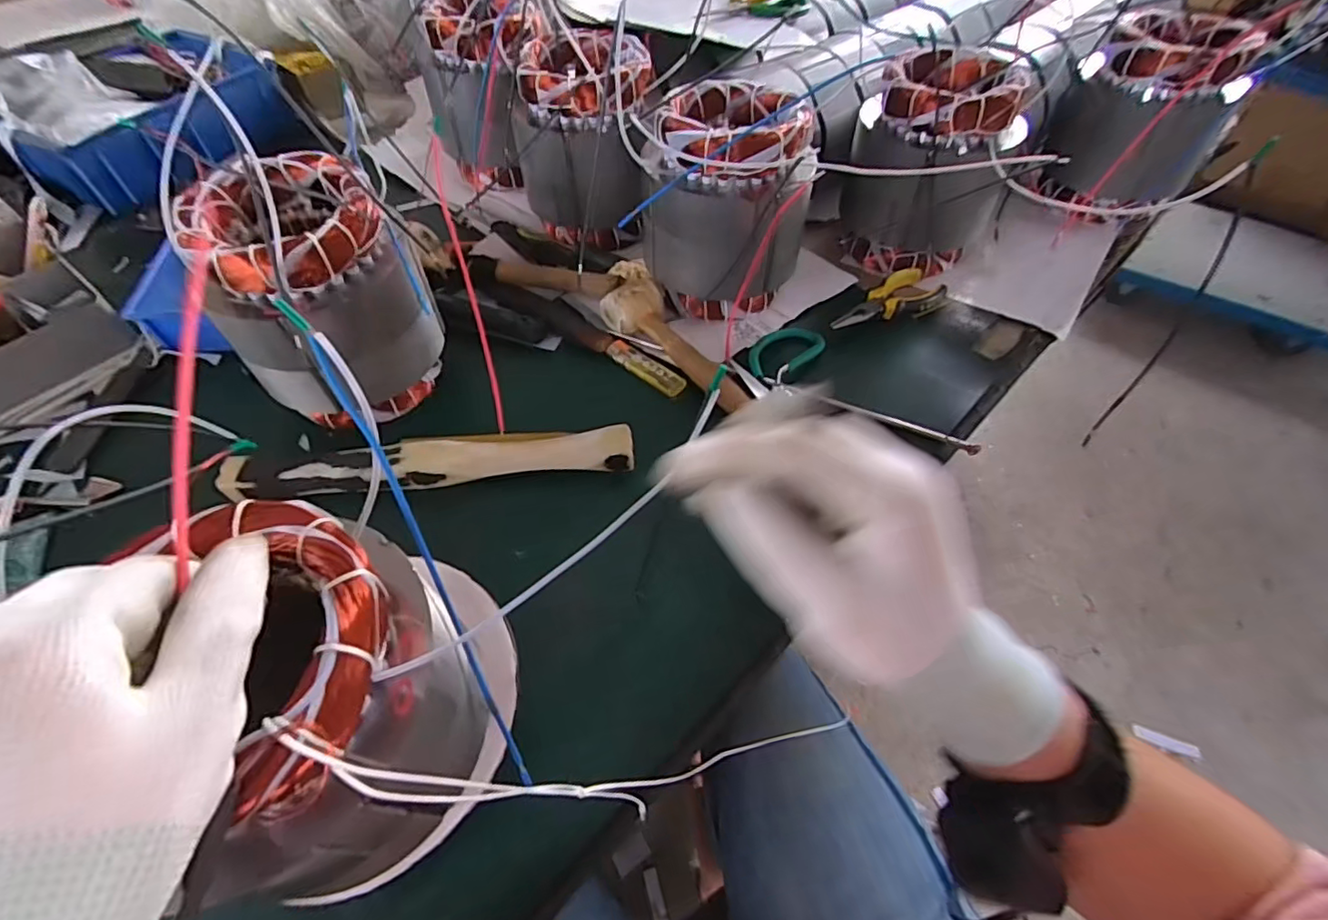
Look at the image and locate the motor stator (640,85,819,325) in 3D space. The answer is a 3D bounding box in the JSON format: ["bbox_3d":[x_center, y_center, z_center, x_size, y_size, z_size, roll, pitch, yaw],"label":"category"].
[{"bbox_3d":[0.063,-0.246,0.565,0.140,0.180,0.140,0,55,-1],"label":"motor stator"}]

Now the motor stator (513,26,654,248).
[{"bbox_3d":[-0.088,-0.347,0.646,0.146,0.169,0.125,-8,55,-6],"label":"motor stator"}]

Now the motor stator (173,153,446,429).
[{"bbox_3d":[-0.285,-0.138,0.488,0.134,0.189,0.134,-29,60,-20],"label":"motor stator"}]

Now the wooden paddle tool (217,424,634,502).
[{"bbox_3d":[-0.192,0.003,0.483,0.328,0.029,0.040,-4,55,-4],"label":"wooden paddle tool"}]

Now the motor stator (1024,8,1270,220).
[{"bbox_3d":[0.545,-0.395,0.683,0.161,0.178,0.163,30,60,19],"label":"motor stator"}]

